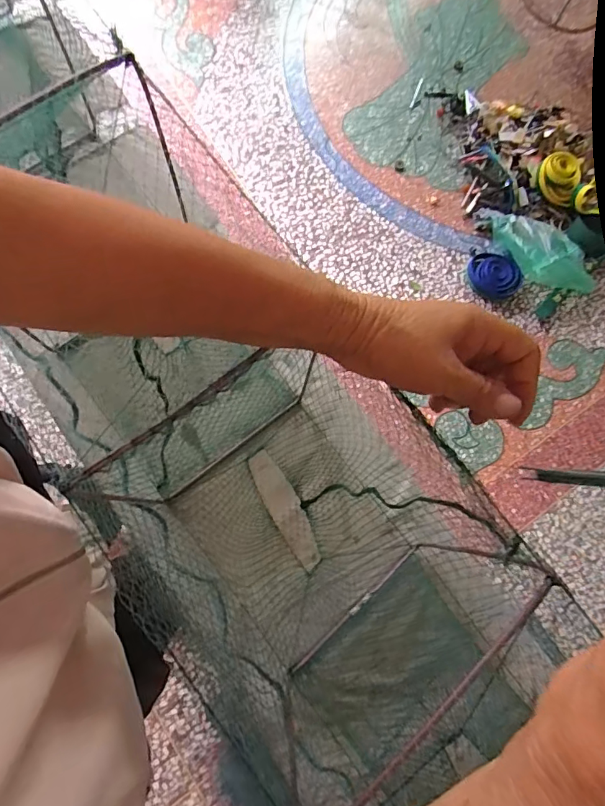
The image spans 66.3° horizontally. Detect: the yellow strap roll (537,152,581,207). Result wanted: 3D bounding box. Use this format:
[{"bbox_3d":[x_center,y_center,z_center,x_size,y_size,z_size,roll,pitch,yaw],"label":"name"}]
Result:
[{"bbox_3d":[0.790,-0.695,1.425,0.134,0.091,0.116,28,75,1],"label":"yellow strap roll"}]

